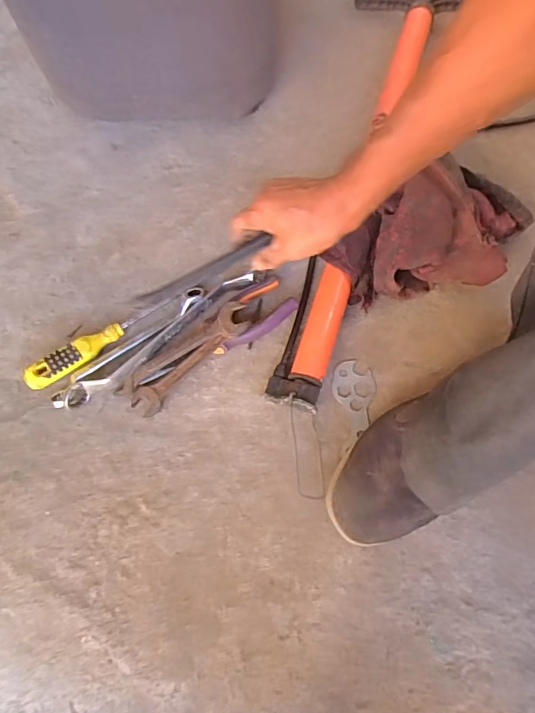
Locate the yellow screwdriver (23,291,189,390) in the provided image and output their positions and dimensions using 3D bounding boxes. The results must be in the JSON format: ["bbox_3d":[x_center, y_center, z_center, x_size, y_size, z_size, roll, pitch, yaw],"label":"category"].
[{"bbox_3d":[-0.165,-0.021,0.496,0.181,0.030,0.023,-34,75,-11],"label":"yellow screwdriver"}]

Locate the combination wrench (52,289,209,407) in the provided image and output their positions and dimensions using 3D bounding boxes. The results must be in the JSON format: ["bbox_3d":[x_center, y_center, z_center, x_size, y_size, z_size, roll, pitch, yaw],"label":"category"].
[{"bbox_3d":[-0.145,-0.014,0.499,0.190,0.009,0.023,-40,77,-12],"label":"combination wrench"}]

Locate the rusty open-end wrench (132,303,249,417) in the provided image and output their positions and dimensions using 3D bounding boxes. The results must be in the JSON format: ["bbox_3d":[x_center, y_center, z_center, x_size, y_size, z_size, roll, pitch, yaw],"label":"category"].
[{"bbox_3d":[-0.078,0.002,0.489,0.149,0.009,0.031,-44,77,-1],"label":"rusty open-end wrench"}]

